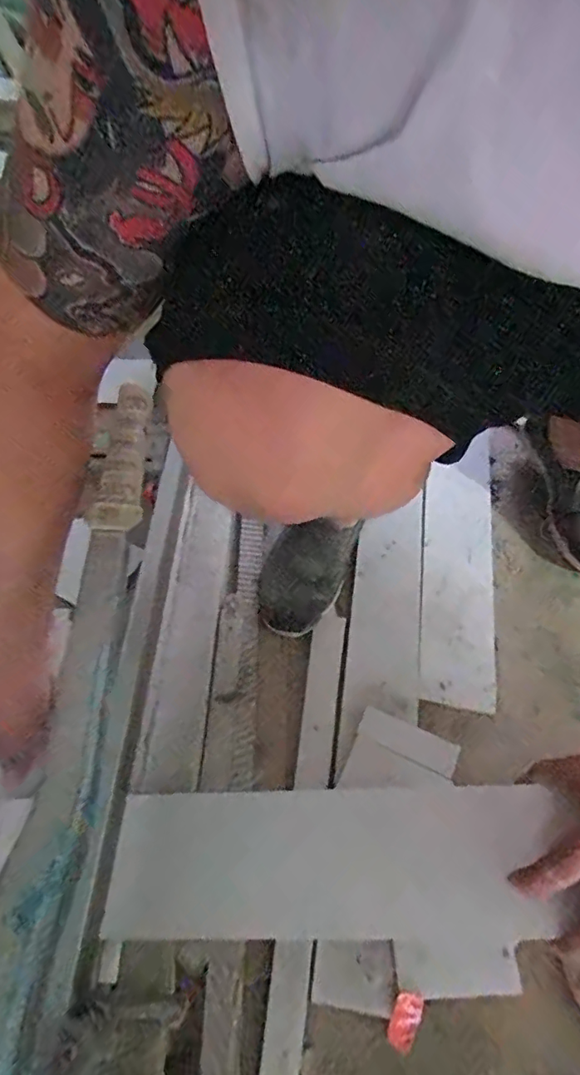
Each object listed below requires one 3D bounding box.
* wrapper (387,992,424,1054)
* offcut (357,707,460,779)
[{"bbox_3d":[0.095,0.400,0.426,0.023,0.010,0.053,12,95,11],"label":"wrapper"},{"bbox_3d":[0.123,0.212,0.542,0.100,0.010,0.037,23,59,13],"label":"offcut"}]

